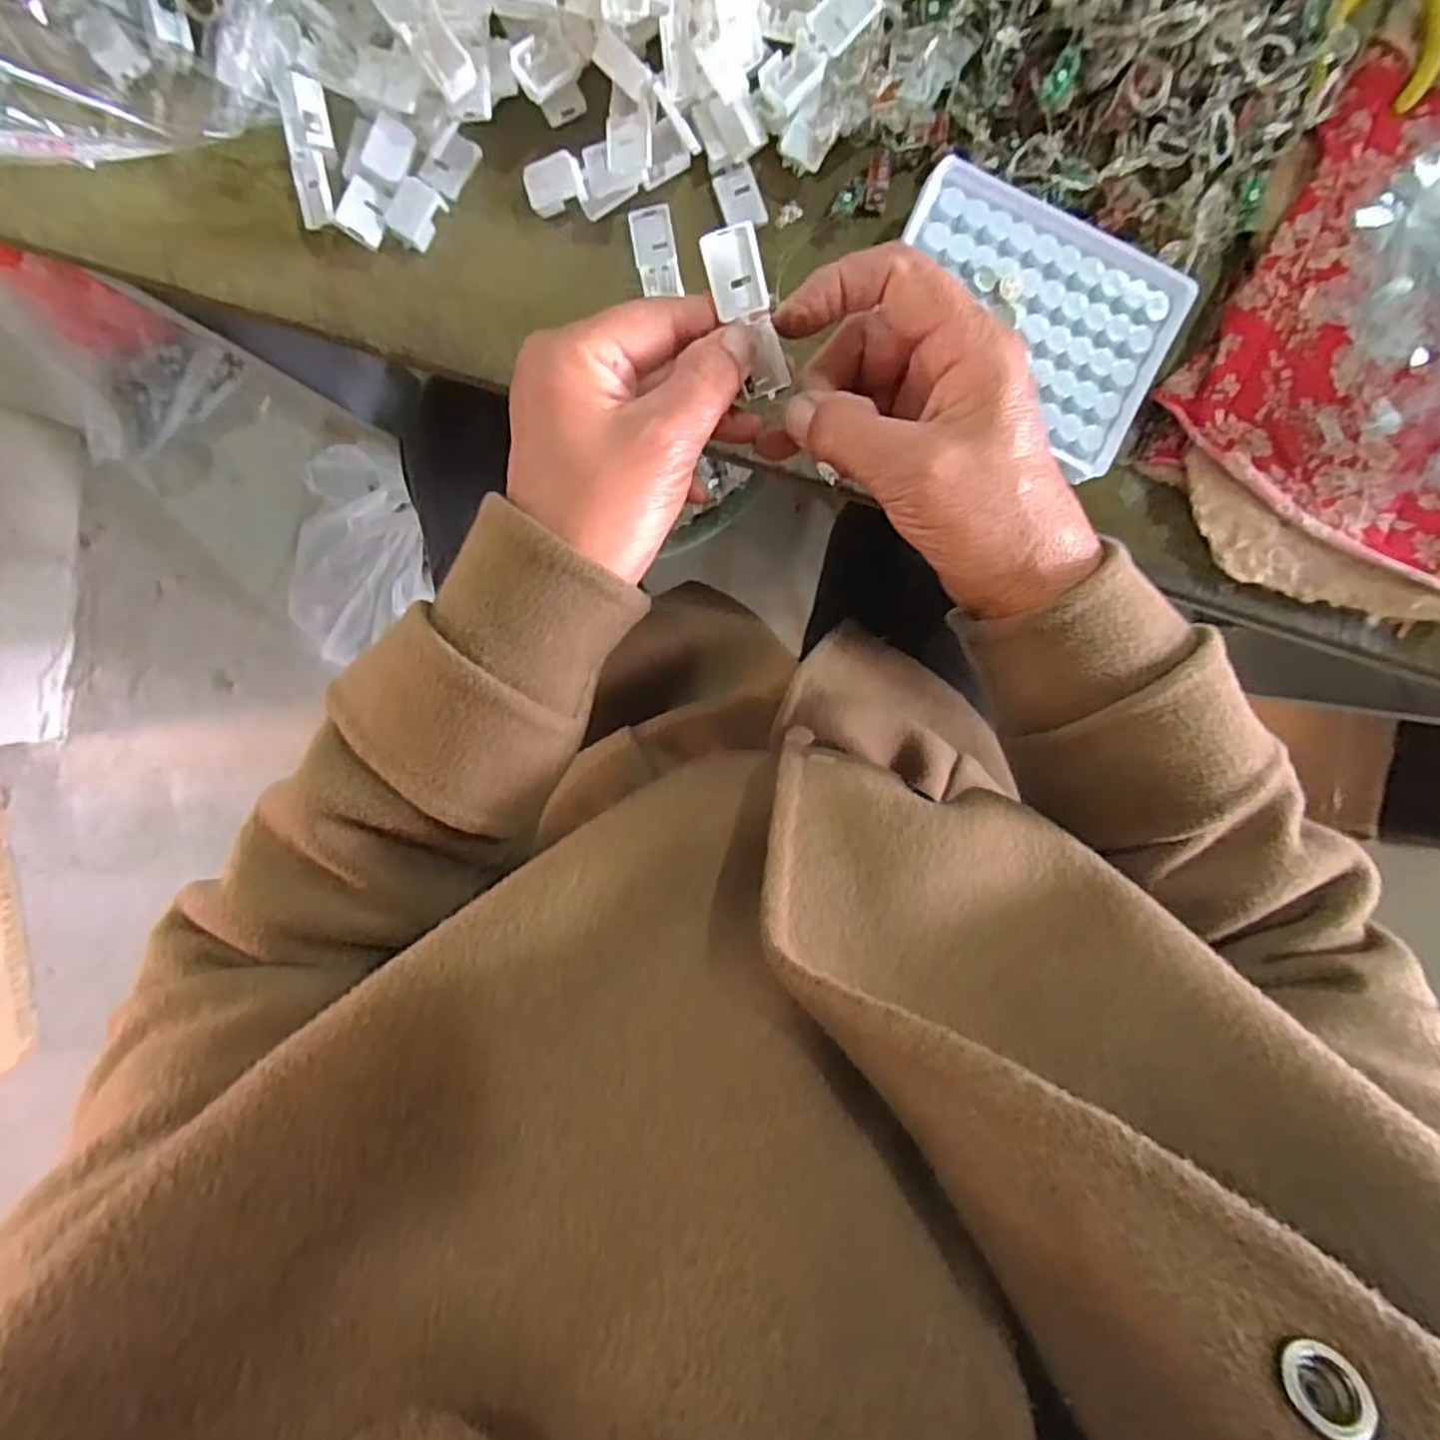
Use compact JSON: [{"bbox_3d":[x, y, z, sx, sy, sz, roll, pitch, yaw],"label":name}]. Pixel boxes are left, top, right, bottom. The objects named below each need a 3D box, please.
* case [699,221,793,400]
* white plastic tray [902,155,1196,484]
[{"bbox_3d":[0.010,-0.145,0.257,0.020,0.011,0.054,-20,117,3],"label":"case"},{"bbox_3d":[0.138,-0.183,0.326,0.125,0.013,0.094,24,97,-3],"label":"white plastic tray"}]

